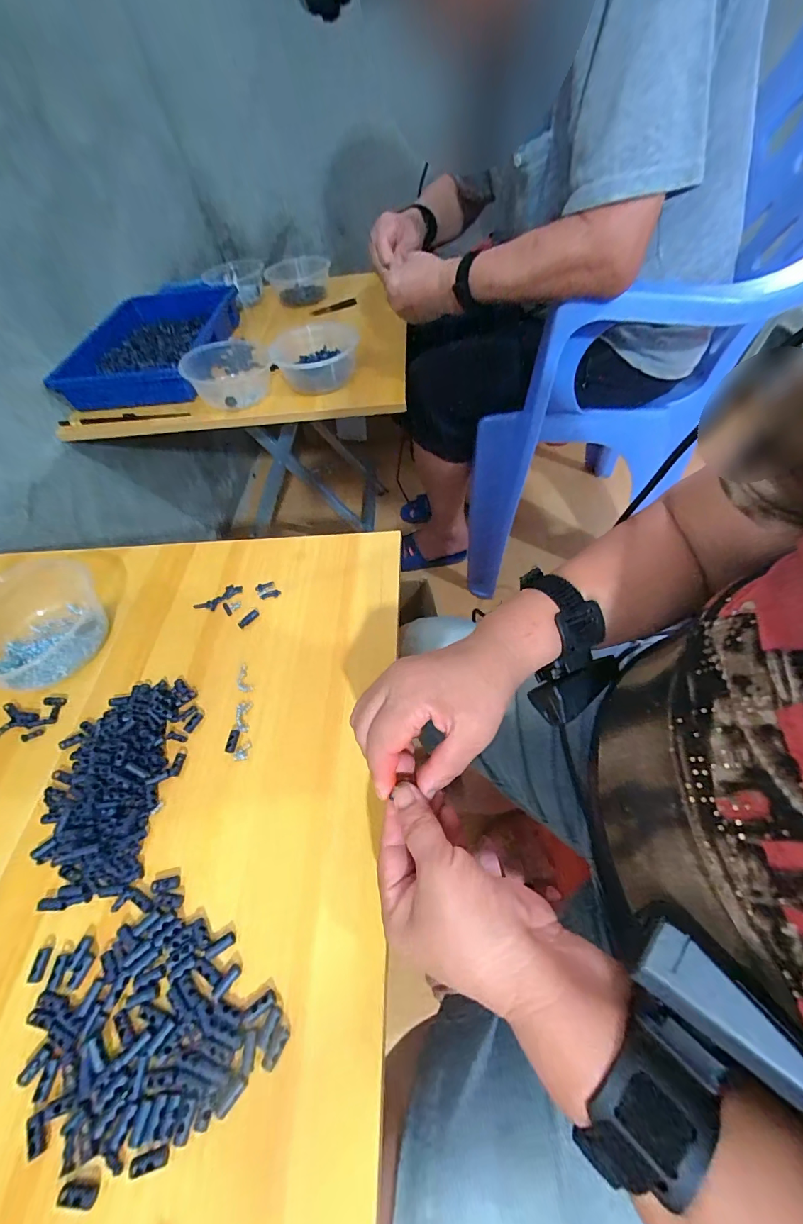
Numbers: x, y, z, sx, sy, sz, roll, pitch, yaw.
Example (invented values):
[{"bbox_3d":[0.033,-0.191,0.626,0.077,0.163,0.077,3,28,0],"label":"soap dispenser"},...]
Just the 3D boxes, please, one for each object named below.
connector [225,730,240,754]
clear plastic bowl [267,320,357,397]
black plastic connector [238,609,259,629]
[{"bbox_3d":[-0.142,0.108,0.359,0.008,0.004,0.019,1,55,6],"label":"connector"},{"bbox_3d":[-0.135,-0.404,0.687,0.140,0.072,0.146,-2,55,3],"label":"clear plastic bowl"},{"bbox_3d":[-0.156,0.007,0.434,0.010,0.004,0.024,34,64,25],"label":"black plastic connector"}]

